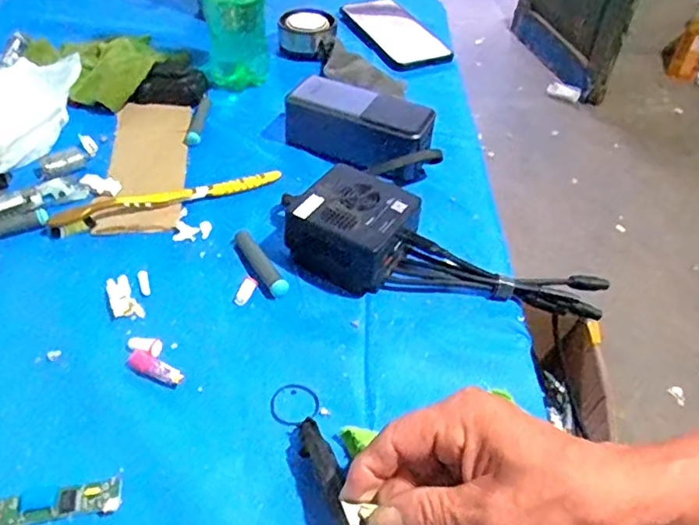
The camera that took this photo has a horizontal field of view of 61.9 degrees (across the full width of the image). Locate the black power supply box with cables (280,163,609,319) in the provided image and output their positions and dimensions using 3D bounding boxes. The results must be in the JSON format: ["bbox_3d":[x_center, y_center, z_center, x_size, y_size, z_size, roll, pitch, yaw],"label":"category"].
[{"bbox_3d":[0.073,-0.003,0.449,0.251,0.063,0.082,19,46,-3],"label":"black power supply box with cables"}]

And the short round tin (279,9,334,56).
[{"bbox_3d":[-0.051,-0.265,0.680,0.058,0.043,0.063,5,45,1],"label":"short round tin"}]

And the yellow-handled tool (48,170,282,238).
[{"bbox_3d":[-0.146,-0.054,0.480,0.185,0.013,0.020,-17,49,-20],"label":"yellow-handled tool"}]

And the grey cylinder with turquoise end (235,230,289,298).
[{"bbox_3d":[-0.067,0.000,0.437,0.013,0.010,0.069,-22,51,-24],"label":"grey cylinder with turquoise end"}]

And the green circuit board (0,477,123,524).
[{"bbox_3d":[-0.171,0.130,0.307,0.095,0.004,0.018,-7,46,-10],"label":"green circuit board"}]

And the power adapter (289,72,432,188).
[{"bbox_3d":[0.015,-0.125,0.543,0.143,0.050,0.064,22,48,17],"label":"power adapter"}]

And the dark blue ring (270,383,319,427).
[{"bbox_3d":[-0.035,0.089,0.364,0.029,0.004,0.030,2,45,-2],"label":"dark blue ring"}]

